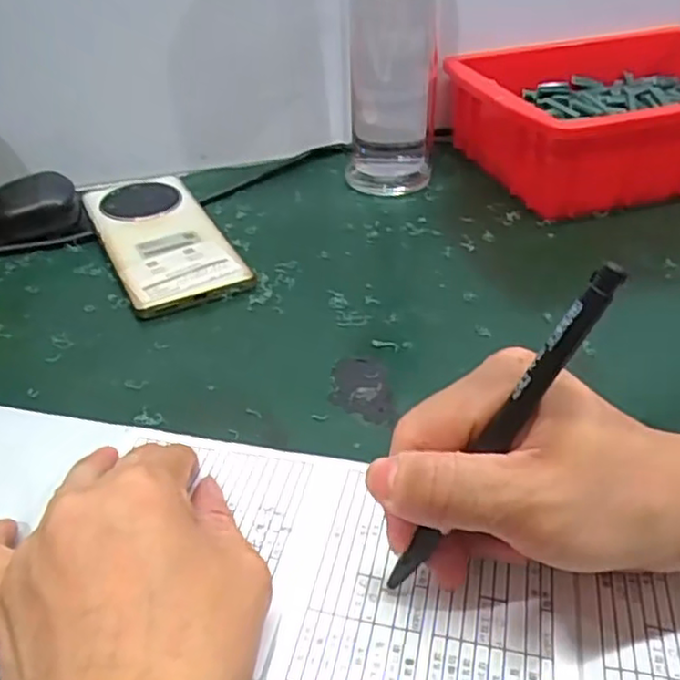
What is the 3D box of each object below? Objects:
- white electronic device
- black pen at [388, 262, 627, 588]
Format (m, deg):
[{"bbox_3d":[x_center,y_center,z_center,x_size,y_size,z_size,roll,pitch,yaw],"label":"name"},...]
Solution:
[{"bbox_3d":[-0.121,-0.071,0.450,0.075,0.020,0.158,-20,41,-21],"label":"white electronic device"},{"bbox_3d":[0.050,0.034,0.216,0.007,0.136,0.007,11,29,-32],"label":"black pen"}]

